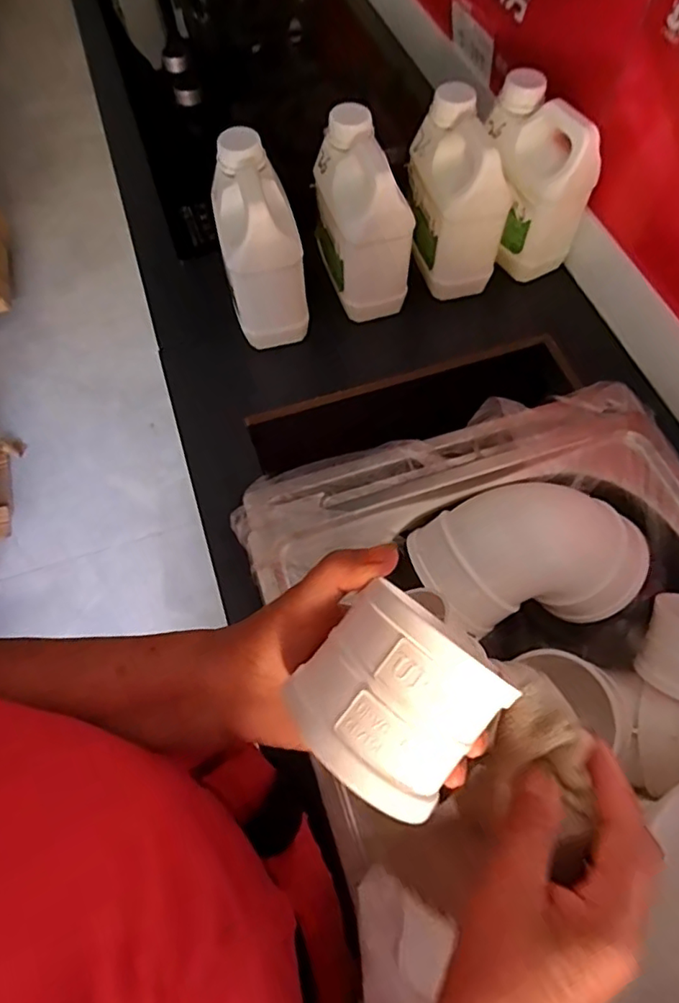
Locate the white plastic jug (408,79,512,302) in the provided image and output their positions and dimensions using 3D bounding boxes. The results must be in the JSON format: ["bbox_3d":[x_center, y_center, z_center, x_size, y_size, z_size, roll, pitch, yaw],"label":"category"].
[{"bbox_3d":[0.126,-0.329,0.622,0.090,0.166,0.114,-4,65,-2],"label":"white plastic jug"}]

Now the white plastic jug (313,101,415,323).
[{"bbox_3d":[0.024,-0.303,0.612,0.081,0.165,0.121,-11,66,-5],"label":"white plastic jug"}]

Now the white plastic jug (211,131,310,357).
[{"bbox_3d":[-0.087,-0.272,0.606,0.076,0.166,0.129,-13,66,-6],"label":"white plastic jug"}]

